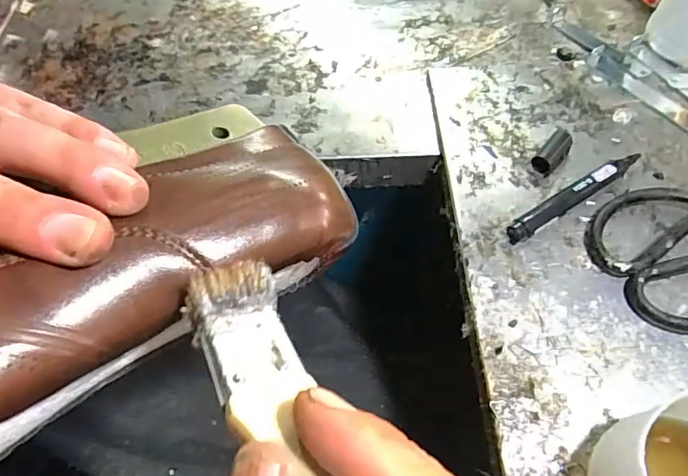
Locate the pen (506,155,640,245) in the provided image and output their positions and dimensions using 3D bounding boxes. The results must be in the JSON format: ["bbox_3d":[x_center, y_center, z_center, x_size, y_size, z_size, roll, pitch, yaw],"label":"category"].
[{"bbox_3d":[0.173,-0.032,0.370,0.125,0.019,0.015,-29,62,-15],"label":"pen"}]

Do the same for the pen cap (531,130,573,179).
[{"bbox_3d":[0.164,-0.068,0.392,0.017,0.016,0.040,38,67,22],"label":"pen cap"}]

